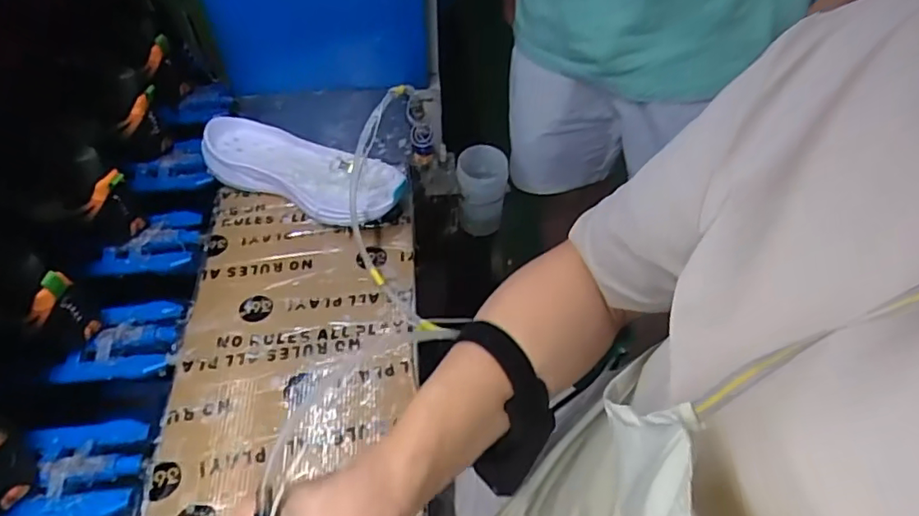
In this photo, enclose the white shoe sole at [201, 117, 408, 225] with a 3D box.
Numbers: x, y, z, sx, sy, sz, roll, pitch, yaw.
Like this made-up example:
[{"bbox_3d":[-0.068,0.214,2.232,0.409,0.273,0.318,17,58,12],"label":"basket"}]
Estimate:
[{"bbox_3d":[-0.185,-0.108,0.698,0.275,0.047,0.105,21,54,13],"label":"white shoe sole"}]

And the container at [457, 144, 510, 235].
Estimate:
[{"bbox_3d":[0.033,-0.100,0.865,0.076,0.125,0.067,1,52,-2],"label":"container"}]

